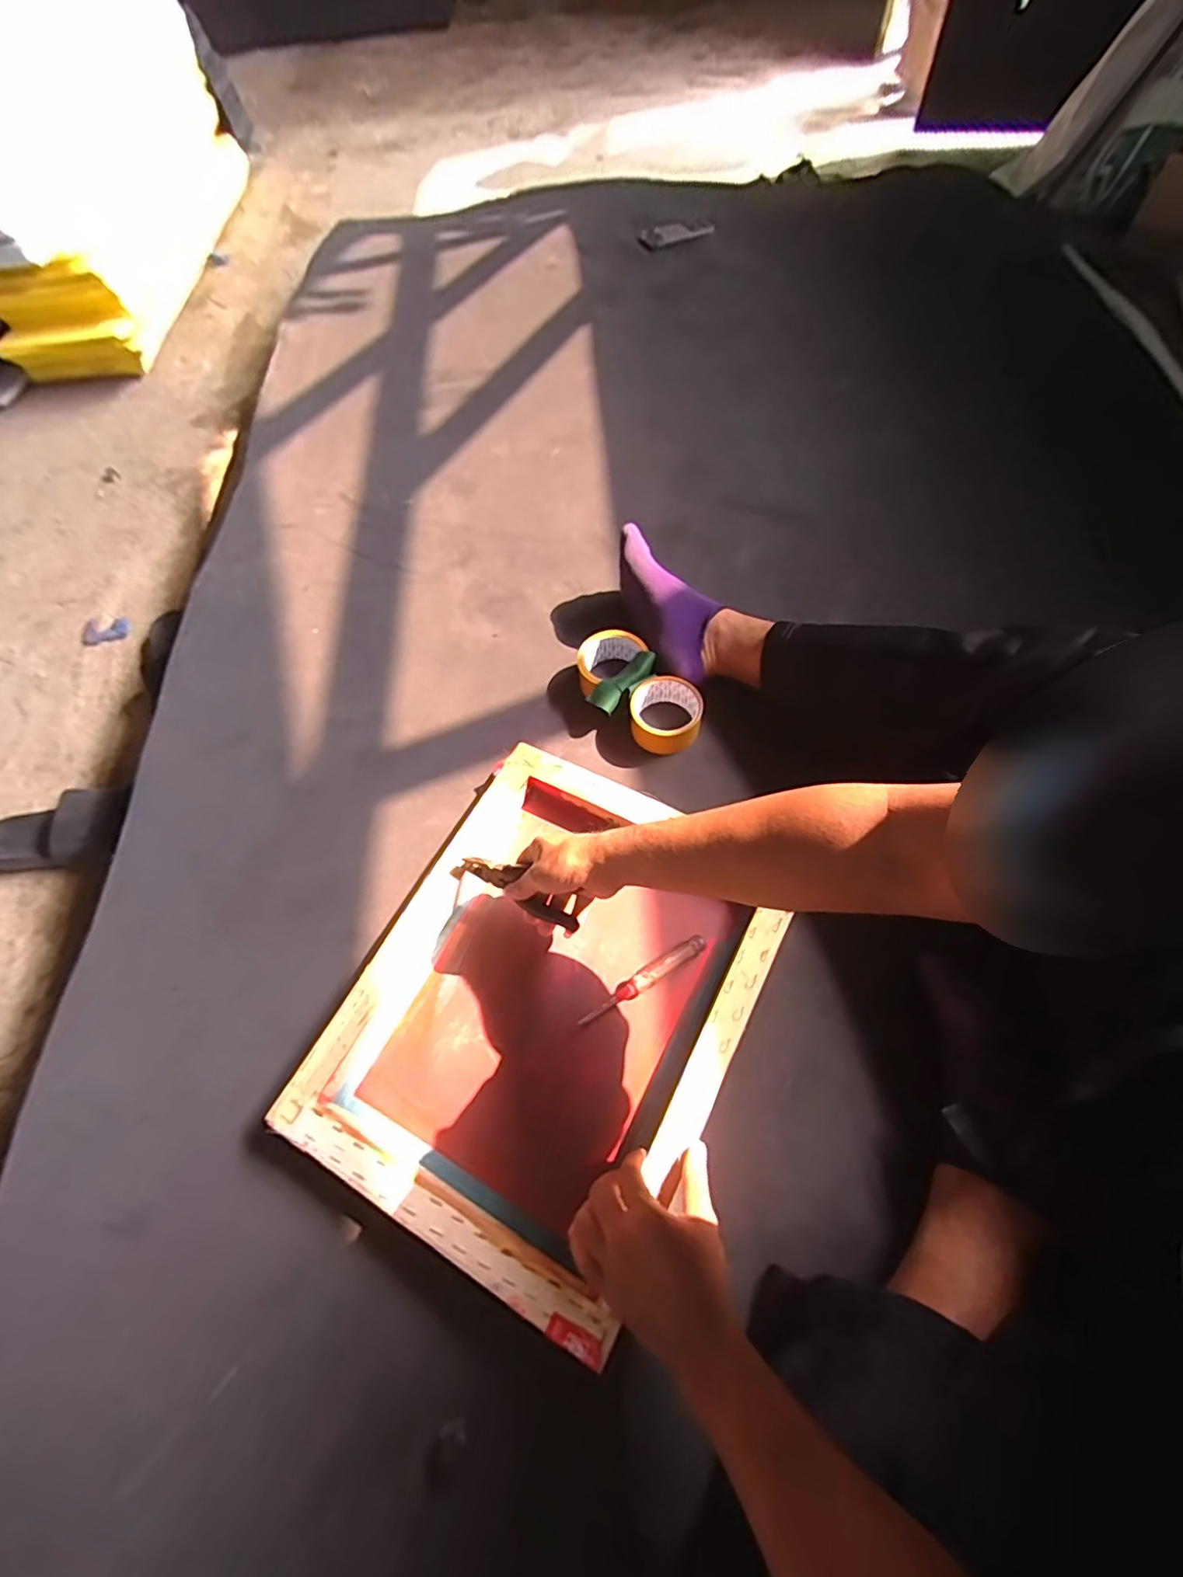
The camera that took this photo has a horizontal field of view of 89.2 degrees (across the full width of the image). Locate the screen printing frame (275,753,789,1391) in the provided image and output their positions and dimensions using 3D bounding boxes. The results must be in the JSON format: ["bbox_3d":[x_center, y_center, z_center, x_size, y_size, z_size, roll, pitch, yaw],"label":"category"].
[{"bbox_3d":[-0.043,0.209,0.623,0.366,0.051,0.457,25,66,15],"label":"screen printing frame"}]

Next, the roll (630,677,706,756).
[{"bbox_3d":[0.095,-0.097,0.764,0.090,0.044,0.084,-1,62,3],"label":"roll"}]

